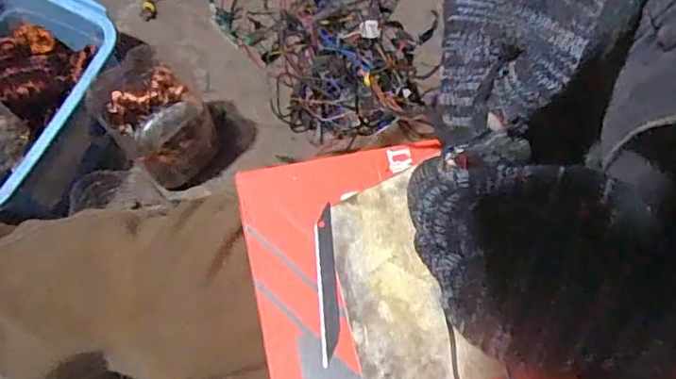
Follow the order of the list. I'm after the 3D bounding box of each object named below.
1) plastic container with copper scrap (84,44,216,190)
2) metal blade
[{"bbox_3d":[-0.221,-0.078,0.709,0.103,0.146,0.115,-42,77,-13],"label":"plastic container with copper scrap"},{"bbox_3d":[-0.006,0.048,0.294,0.010,0.004,0.079,-2,72,-7],"label":"metal blade"}]

